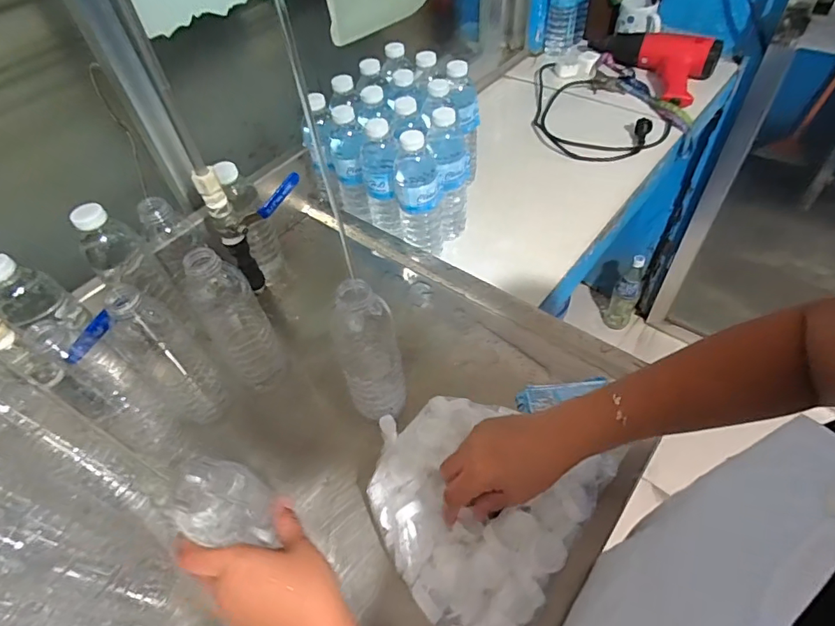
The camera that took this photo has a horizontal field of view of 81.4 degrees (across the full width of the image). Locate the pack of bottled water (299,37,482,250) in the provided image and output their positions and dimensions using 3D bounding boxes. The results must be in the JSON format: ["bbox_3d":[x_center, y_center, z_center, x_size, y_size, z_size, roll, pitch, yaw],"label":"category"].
[{"bbox_3d":[-0.019,-0.261,0.765,0.245,0.188,0.228,31,60,27],"label":"pack of bottled water"}]

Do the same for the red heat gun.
[{"bbox_3d":[0.472,-0.535,1.027,0.277,0.074,0.167,32,61,28],"label":"red heat gun"}]

